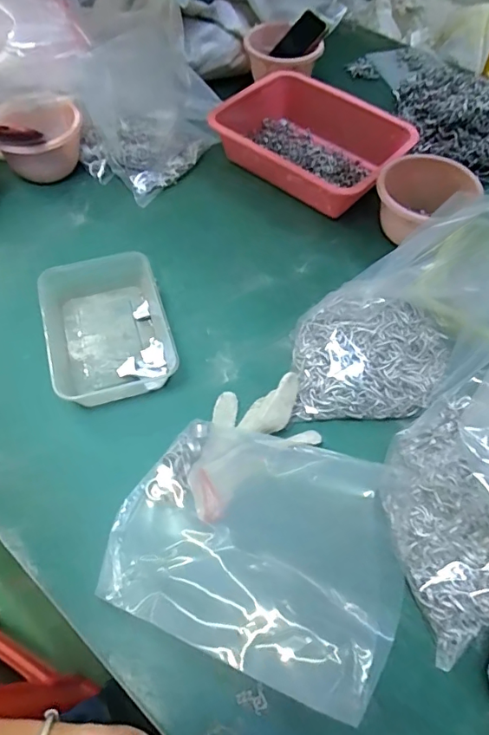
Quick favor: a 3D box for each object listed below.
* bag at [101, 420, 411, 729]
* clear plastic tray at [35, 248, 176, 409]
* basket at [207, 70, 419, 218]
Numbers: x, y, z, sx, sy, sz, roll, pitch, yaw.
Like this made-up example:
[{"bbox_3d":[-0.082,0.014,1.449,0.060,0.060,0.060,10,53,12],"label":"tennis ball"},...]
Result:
[{"bbox_3d":[0.011,0.153,0.476,0.269,0.122,0.224,20,60,11],"label":"bag"},{"bbox_3d":[-0.181,-0.052,0.656,0.154,0.053,0.195,-13,59,-9],"label":"clear plastic tray"},{"bbox_3d":[0.128,-0.394,0.862,0.299,0.089,0.242,35,64,19],"label":"basket"}]

